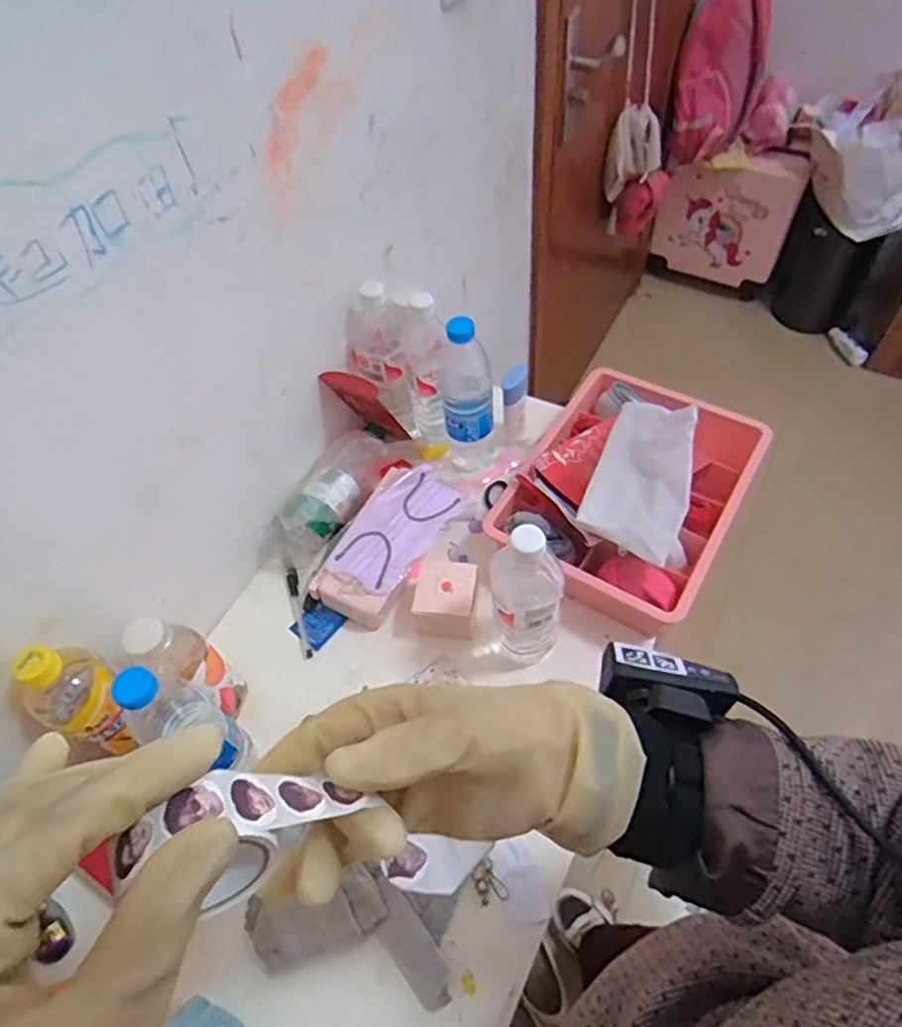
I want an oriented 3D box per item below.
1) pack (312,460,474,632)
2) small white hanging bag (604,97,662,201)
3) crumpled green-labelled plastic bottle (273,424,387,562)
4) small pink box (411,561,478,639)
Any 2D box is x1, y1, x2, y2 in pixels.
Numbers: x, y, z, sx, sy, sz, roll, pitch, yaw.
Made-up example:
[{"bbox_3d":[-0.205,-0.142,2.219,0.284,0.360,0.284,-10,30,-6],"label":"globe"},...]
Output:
[{"bbox_3d":[-0.068,0.031,0.779,0.111,0.048,0.215,22,60,18],"label":"pack"},{"bbox_3d":[0.404,-0.799,1.419,0.118,0.187,0.031,-7,56,0],"label":"small white hanging bag"},{"bbox_3d":[-0.139,-0.042,0.811,0.059,0.063,0.219,22,60,18],"label":"crumpled green-labelled plastic bottle"},{"bbox_3d":[-0.007,0.097,0.726,0.072,0.060,0.071,3,56,7],"label":"small pink box"}]

